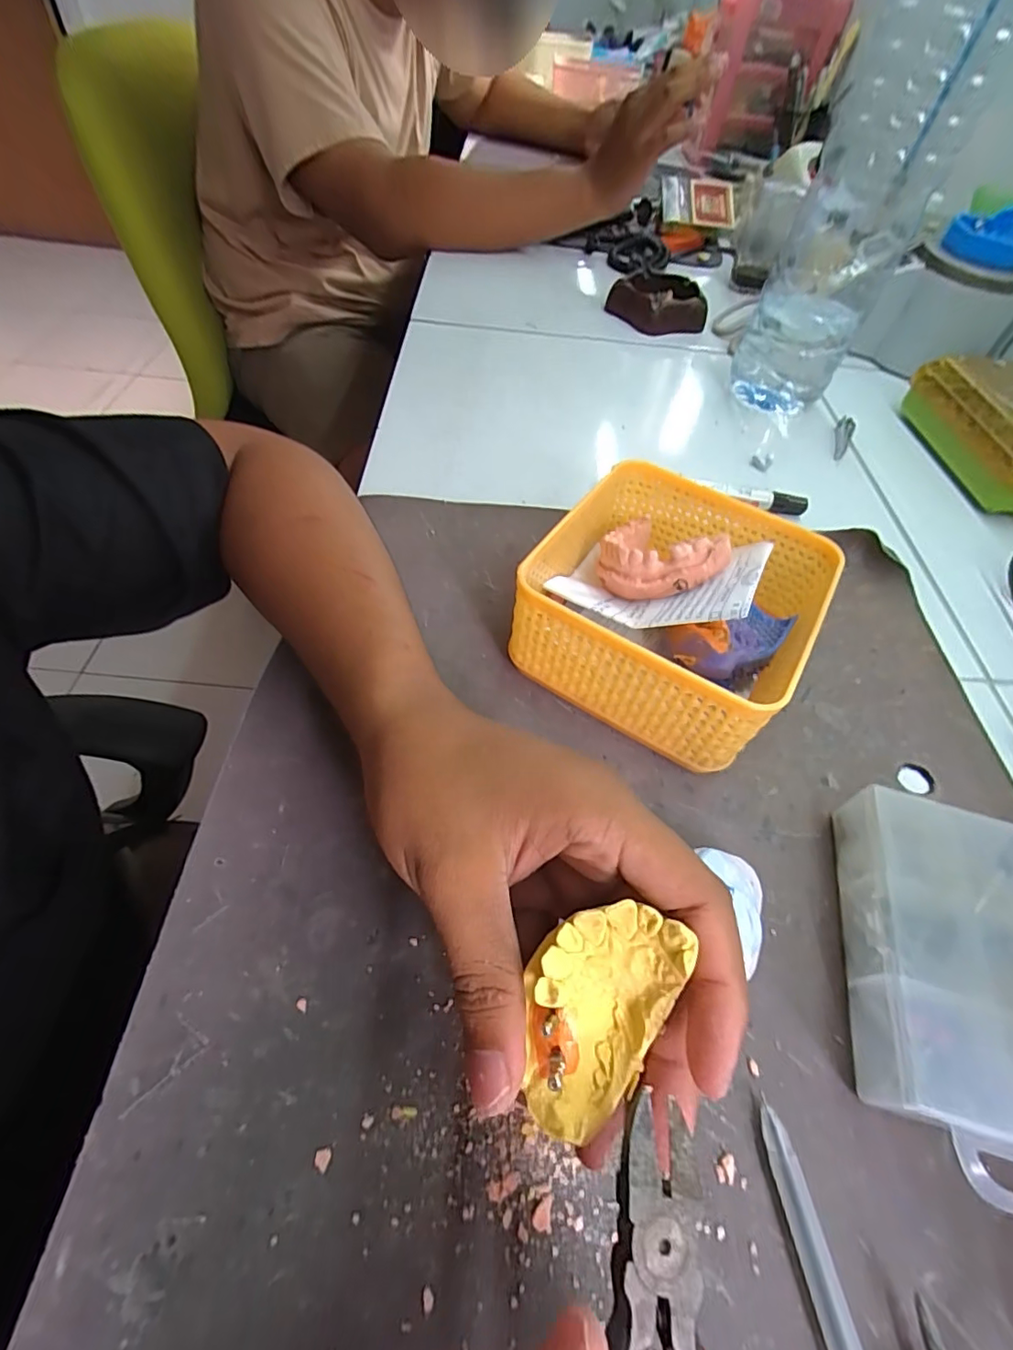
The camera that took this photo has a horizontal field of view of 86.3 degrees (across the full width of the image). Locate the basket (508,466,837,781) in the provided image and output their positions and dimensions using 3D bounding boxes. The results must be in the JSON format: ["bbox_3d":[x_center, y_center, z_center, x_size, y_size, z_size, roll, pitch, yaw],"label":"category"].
[{"bbox_3d":[0.084,-0.035,0.288,0.139,0.065,0.143,33,59,17],"label":"basket"}]

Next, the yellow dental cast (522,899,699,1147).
[{"bbox_3d":[0.023,0.091,0.151,0.037,0.023,0.061,23,94,5],"label":"yellow dental cast"}]

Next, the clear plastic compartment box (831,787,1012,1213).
[{"bbox_3d":[0.175,0.116,0.209,0.076,0.033,0.127,12,55,4],"label":"clear plastic compartment box"}]

